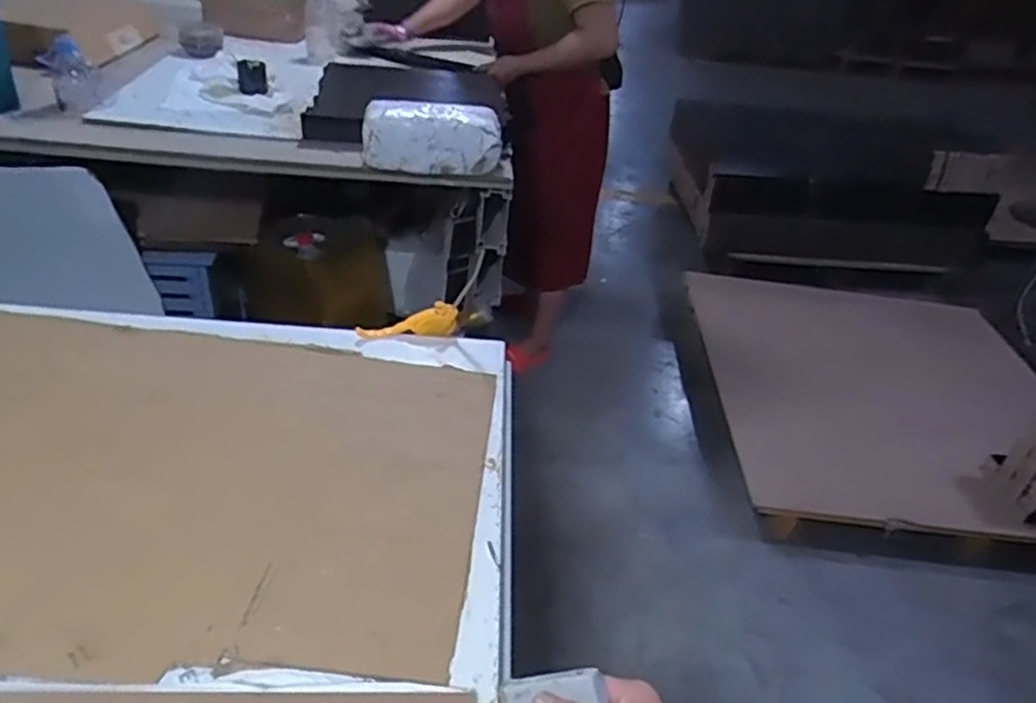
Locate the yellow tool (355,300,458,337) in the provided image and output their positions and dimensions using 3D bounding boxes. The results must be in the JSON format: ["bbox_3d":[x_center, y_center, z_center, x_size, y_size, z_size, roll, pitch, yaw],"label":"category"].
[{"bbox_3d":[-0.142,-0.039,0.900,0.126,0.040,0.023,-6,39,-18],"label":"yellow tool"}]

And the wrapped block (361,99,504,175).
[{"bbox_3d":[-0.156,-0.402,1.295,0.245,0.098,0.107,5,37,-4],"label":"wrapped block"}]

